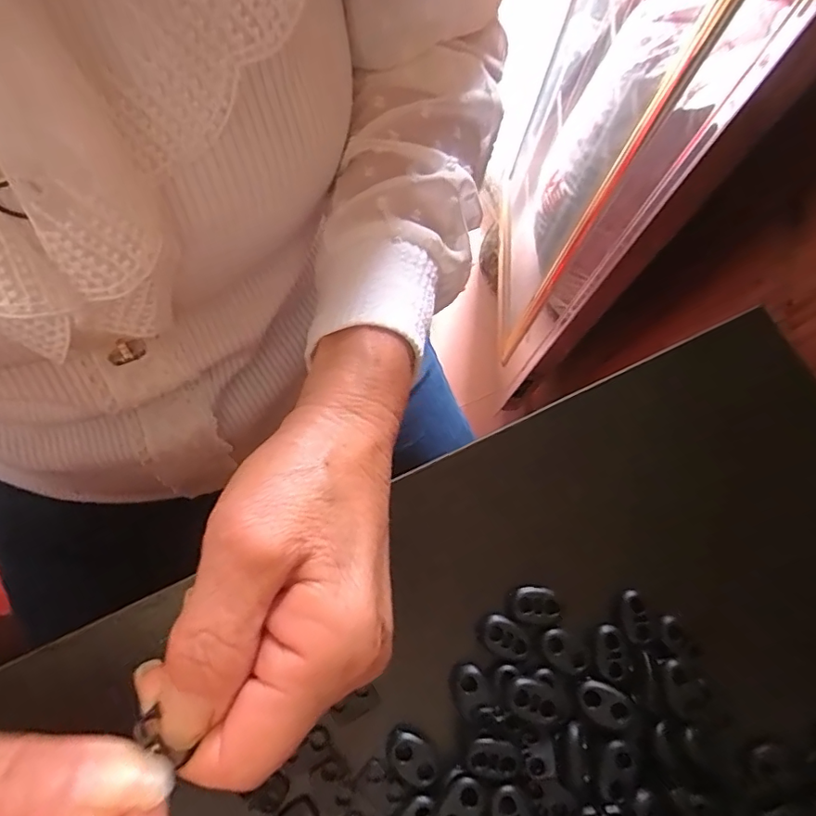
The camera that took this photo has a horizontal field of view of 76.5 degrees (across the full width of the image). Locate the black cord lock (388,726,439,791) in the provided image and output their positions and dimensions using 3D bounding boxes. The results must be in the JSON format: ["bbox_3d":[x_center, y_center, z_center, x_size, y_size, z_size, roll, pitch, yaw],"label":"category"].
[{"bbox_3d":[0.002,0.130,0.192,0.016,0.004,0.021,-33,79,-12],"label":"black cord lock"}]

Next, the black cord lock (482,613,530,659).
[{"bbox_3d":[0.039,0.091,0.206,0.020,0.004,0.013,35,75,6],"label":"black cord lock"}]

